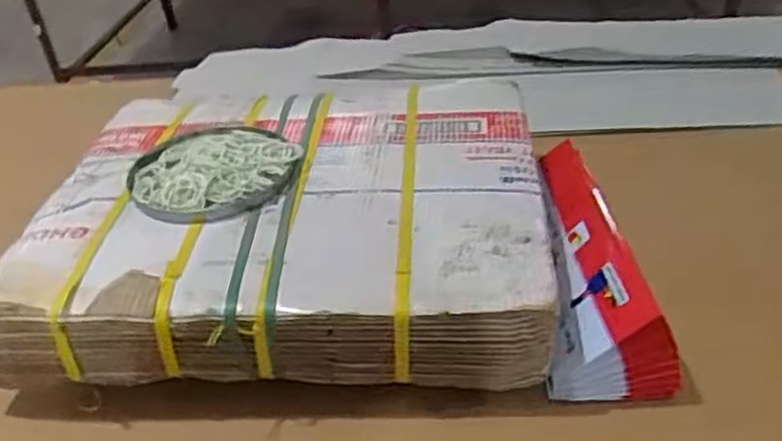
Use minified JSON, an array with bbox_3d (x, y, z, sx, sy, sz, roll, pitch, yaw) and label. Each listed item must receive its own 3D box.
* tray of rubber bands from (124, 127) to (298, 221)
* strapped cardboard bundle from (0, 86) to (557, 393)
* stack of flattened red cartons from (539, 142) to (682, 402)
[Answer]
[{"bbox_3d":[-0.190,-0.050,0.760,0.183,0.026,0.146,11,38,23],"label":"tray of rubber bands"},{"bbox_3d":[-0.100,-0.008,0.792,0.498,0.125,0.418,-2,35,6],"label":"strapped cardboard bundle"},{"bbox_3d":[0.195,0.031,0.724,0.098,0.094,0.288,-2,35,7],"label":"stack of flattened red cartons"}]

